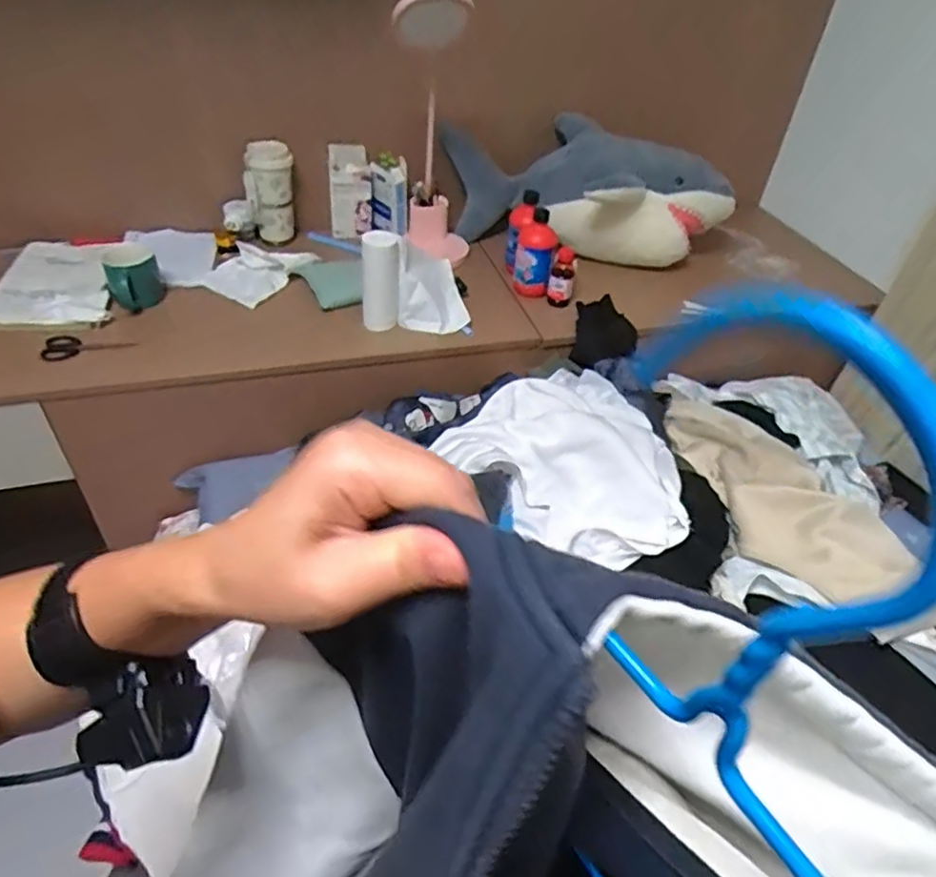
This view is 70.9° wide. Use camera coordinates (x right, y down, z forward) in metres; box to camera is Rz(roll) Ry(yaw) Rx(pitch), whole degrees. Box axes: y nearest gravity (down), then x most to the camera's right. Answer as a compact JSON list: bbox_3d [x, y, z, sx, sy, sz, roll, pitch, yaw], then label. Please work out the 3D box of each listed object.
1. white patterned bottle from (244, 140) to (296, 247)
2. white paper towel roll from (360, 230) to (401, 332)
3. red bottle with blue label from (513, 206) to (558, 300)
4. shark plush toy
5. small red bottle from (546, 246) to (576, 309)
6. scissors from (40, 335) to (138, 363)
[{"bbox_3d":[-0.385,-0.474,1.287,0.091,0.187,0.071,-8,44,-15],"label":"white patterned bottle"},{"bbox_3d":[-0.148,-0.260,1.112,0.064,0.169,0.053,-1,42,-8],"label":"white paper towel roll"},{"bbox_3d":[0.124,-0.339,1.232,0.072,0.147,0.063,6,42,-1],"label":"red bottle with blue label"},{"bbox_3d":[0.224,-0.469,1.319,0.572,0.223,0.203,14,42,9],"label":"shark plush toy"},{"bbox_3d":[0.177,-0.302,1.231,0.044,0.104,0.034,13,42,7],"label":"small red bottle"},{"bbox_3d":[-0.604,-0.142,1.049,0.126,0.019,0.059,-2,42,-9],"label":"scissors"}]

